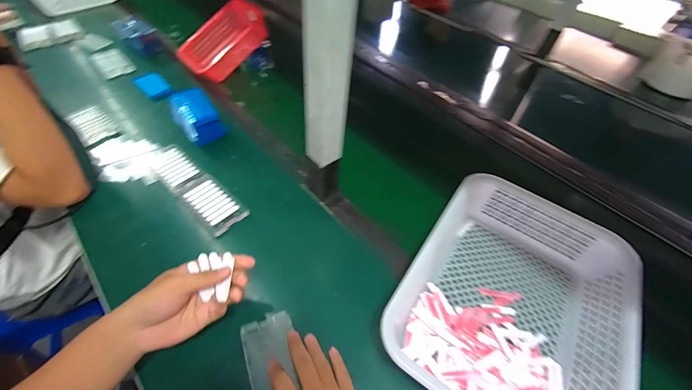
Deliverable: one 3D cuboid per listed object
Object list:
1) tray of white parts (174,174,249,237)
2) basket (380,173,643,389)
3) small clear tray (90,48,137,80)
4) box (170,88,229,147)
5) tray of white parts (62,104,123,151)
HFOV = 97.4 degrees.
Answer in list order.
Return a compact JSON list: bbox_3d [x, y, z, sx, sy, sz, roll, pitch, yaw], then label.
[{"bbox_3d":[-0.239,0.016,0.542,0.121,0.012,0.072,36,57,22],"label":"tray of white parts"},{"bbox_3d":[0.231,0.145,0.429,0.263,0.083,0.347,31,55,19],"label":"basket"},{"bbox_3d":[-0.620,-0.354,0.803,0.076,0.008,0.138,-35,62,-29],"label":"small clear tray"},{"bbox_3d":[-0.319,-0.170,0.649,0.080,0.060,0.122,-28,58,-25],"label":"box"},{"bbox_3d":[-0.544,-0.149,0.652,0.123,0.015,0.068,36,56,22],"label":"tray of white parts"}]

